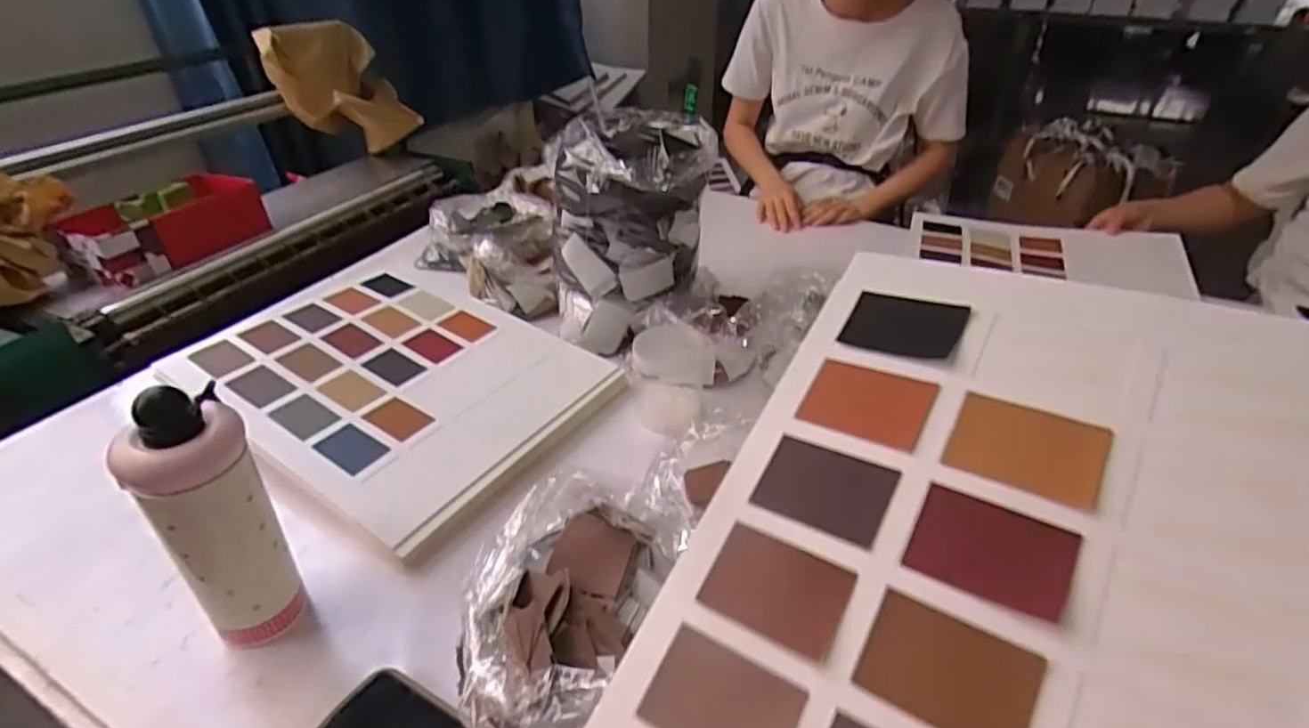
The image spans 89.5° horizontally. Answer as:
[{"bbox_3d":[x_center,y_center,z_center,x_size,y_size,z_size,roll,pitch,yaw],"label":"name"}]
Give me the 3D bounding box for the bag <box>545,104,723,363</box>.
[{"bbox_3d":[-0.024,-0.181,0.897,0.167,0.255,0.205,20,39,23],"label":"bag"}]

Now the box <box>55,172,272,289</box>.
[{"bbox_3d":[-0.827,-0.225,1.130,0.152,0.104,0.285,15,38,19],"label":"box"}]

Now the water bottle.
[{"bbox_3d":[-0.337,0.132,0.521,0.076,0.241,0.061,-26,43,-32],"label":"water bottle"}]

